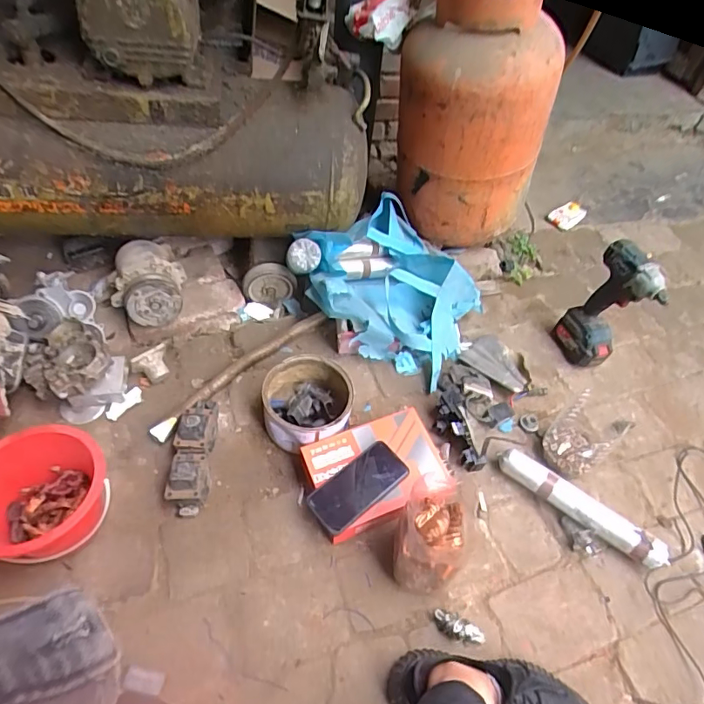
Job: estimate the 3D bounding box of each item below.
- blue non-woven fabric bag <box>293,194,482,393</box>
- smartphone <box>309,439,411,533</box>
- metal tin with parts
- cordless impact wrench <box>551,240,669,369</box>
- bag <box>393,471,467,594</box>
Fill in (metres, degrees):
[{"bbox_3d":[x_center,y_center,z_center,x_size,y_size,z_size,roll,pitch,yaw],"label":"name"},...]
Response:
[{"bbox_3d":[0.098,-0.160,1.071,0.349,0.162,0.365,24,53,14],"label":"blue non-woven fabric bag"},{"bbox_3d":[0.011,0.207,0.778,0.162,0.013,0.081,-30,60,-25],"label":"smartphone"},{"bbox_3d":[-0.077,0.093,0.879,0.149,0.079,0.158,2,52,-3],"label":"metal tin with parts"},{"bbox_3d":[0.501,-0.086,0.997,0.099,0.248,0.130,-2,52,-6],"label":"cordless impact wrench"},{"bbox_3d":[0.110,0.268,0.717,0.090,0.126,0.118,7,51,0],"label":"bag"}]

